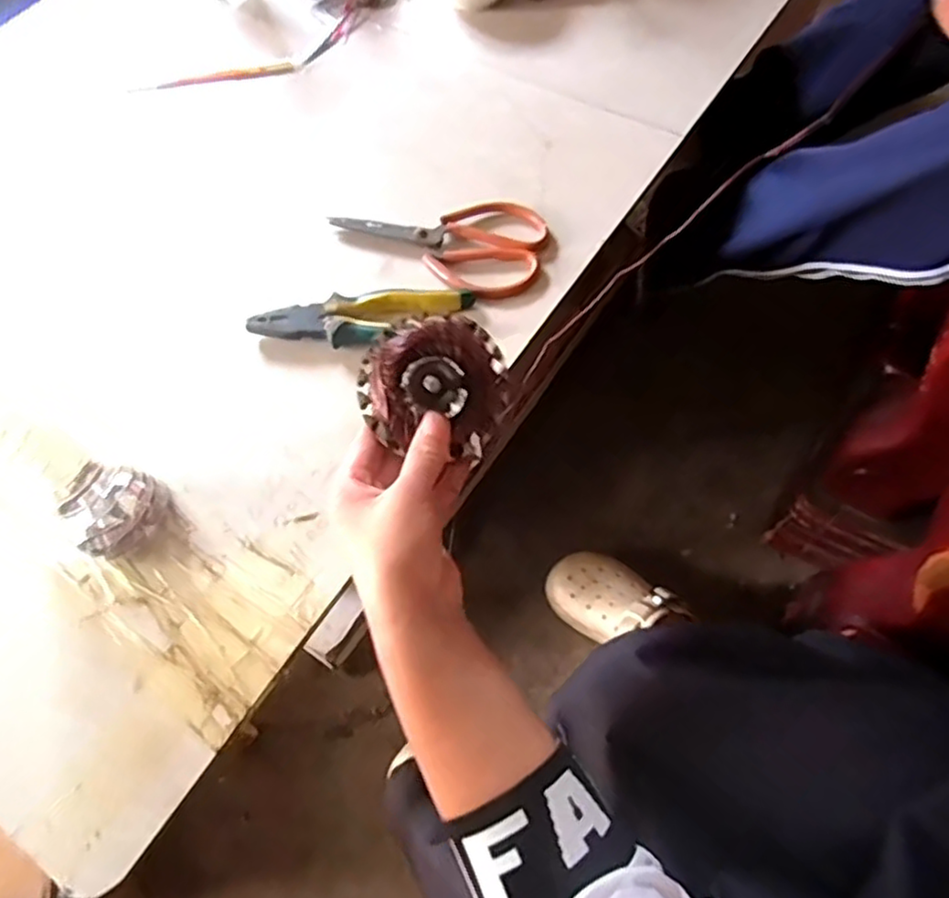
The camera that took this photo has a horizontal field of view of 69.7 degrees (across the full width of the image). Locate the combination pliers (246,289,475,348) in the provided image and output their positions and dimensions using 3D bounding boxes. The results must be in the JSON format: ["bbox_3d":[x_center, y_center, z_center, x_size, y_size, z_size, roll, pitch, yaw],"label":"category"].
[{"bbox_3d":[-0.097,-0.113,0.591,0.188,0.021,0.043,-9,64,-2],"label":"combination pliers"}]

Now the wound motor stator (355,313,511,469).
[{"bbox_3d":[-0.022,-0.038,0.400,0.088,0.040,0.079,10,95,-11],"label":"wound motor stator"}]

